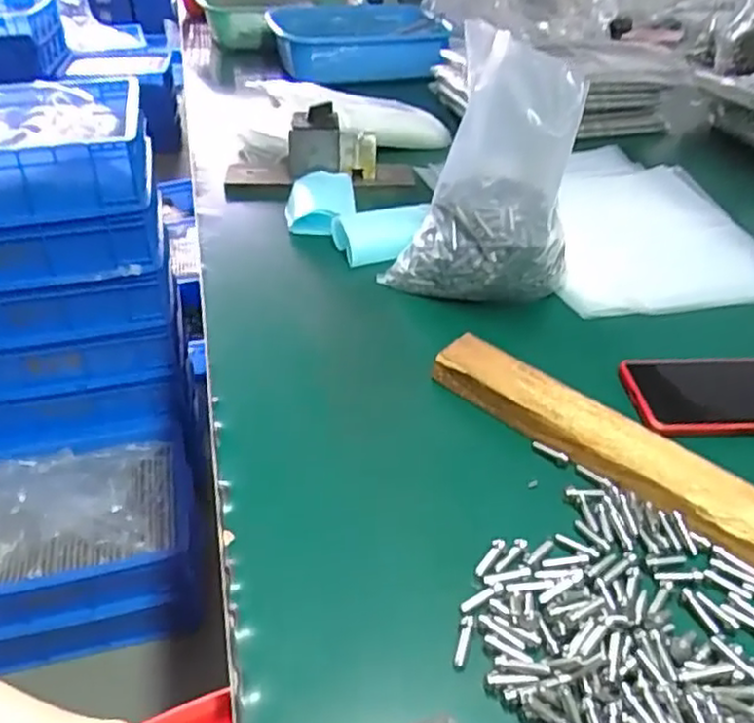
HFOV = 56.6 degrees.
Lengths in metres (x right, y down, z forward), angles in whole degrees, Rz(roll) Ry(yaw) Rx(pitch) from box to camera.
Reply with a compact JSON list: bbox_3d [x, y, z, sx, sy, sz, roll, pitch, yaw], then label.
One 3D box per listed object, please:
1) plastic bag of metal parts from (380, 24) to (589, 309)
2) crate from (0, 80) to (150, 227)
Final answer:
[{"bbox_3d":[0.097,-0.147,0.575,0.156,0.198,0.108,22,44,27],"label":"plastic bag of metal parts"},{"bbox_3d":[-0.557,-0.322,1.062,0.389,0.118,0.290,-10,39,-11],"label":"crate"}]

